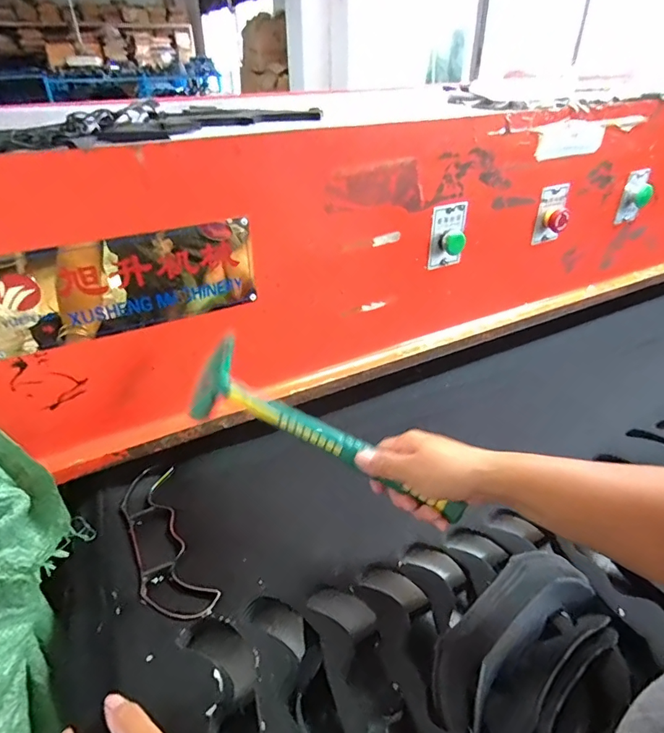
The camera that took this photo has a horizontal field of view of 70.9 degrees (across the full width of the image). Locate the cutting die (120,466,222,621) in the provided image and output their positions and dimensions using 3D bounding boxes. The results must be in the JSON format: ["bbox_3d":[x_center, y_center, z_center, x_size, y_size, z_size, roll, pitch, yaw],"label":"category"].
[{"bbox_3d":[-0.194,0.191,0.534,0.069,0.020,0.229,-18,38,-24],"label":"cutting die"}]

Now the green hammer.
[{"bbox_3d":[-0.009,0.070,0.485,0.289,0.085,0.024,26,3,10],"label":"green hammer"}]

